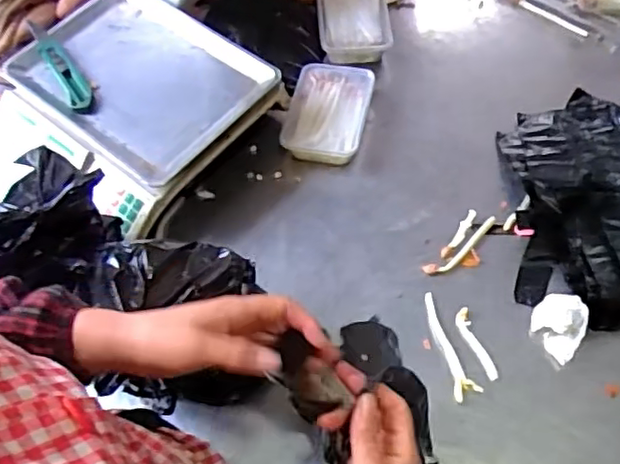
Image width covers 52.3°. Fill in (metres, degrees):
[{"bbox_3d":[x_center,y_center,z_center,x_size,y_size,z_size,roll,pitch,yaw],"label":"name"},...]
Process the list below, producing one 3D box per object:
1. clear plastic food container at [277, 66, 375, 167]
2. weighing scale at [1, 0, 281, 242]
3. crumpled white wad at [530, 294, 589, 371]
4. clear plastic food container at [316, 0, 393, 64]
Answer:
[{"bbox_3d":[0.026,-0.179,0.927,0.118,0.047,0.165,10,60,10],"label":"clear plastic food container"},{"bbox_3d":[-0.253,-0.196,0.906,0.335,0.088,0.280,35,67,22],"label":"weighing scale"},{"bbox_3d":[0.290,0.112,0.740,0.058,0.020,0.083,22,63,16],"label":"crumpled white wad"},{"bbox_3d":[0.071,-0.343,1.024,0.114,0.045,0.166,-5,59,1],"label":"clear plastic food container"}]

